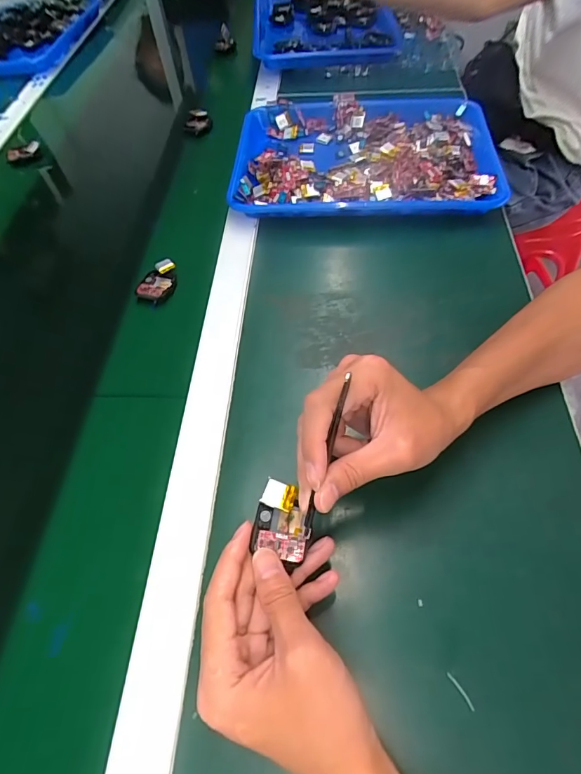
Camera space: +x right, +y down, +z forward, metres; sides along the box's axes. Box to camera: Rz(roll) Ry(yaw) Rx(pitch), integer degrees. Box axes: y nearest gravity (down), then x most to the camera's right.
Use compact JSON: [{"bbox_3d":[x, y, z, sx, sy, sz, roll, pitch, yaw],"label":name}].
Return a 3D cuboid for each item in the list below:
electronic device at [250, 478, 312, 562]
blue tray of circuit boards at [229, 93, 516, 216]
[{"bbox_3d":[-0.004,0.088,0.286,0.036,0.017,0.044,8,58,10],"label":"electronic device"},{"bbox_3d":[0.098,-0.316,0.589,0.343,0.041,0.263,1,57,6],"label":"blue tray of circuit boards"}]

